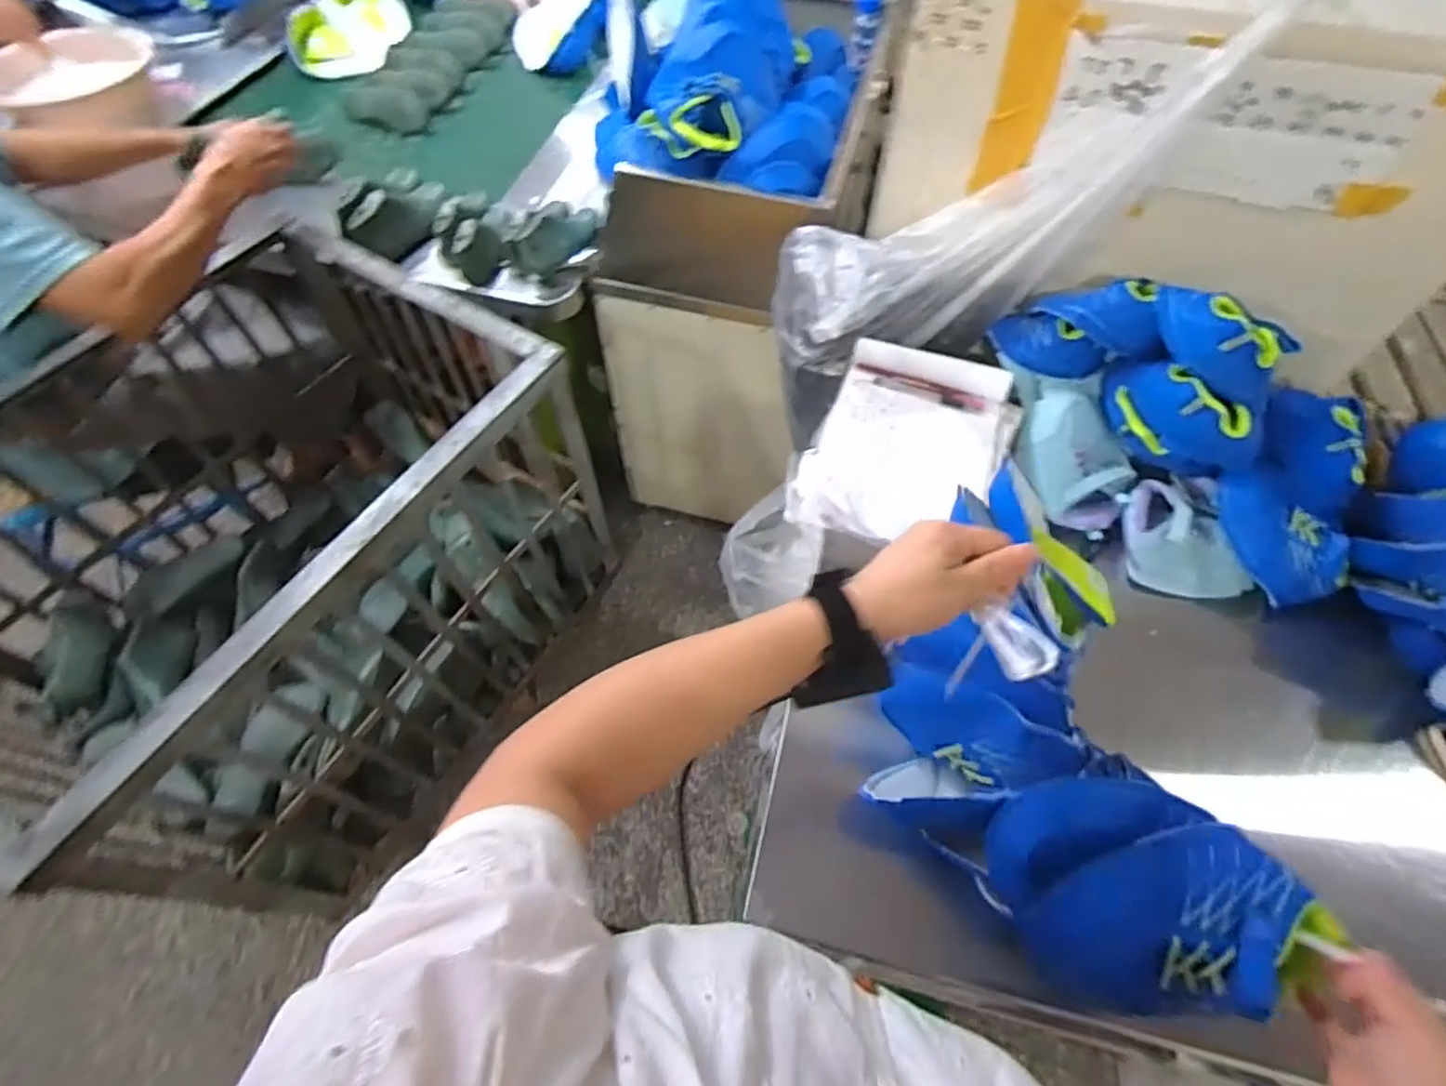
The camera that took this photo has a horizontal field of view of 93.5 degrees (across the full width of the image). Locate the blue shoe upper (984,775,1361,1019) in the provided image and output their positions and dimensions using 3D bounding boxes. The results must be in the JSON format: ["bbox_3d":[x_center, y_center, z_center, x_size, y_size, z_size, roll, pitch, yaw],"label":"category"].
[{"bbox_3d":[0.334,0.273,0.532,0.226,0.073,0.154,3,59,3],"label":"blue shoe upper"}]

